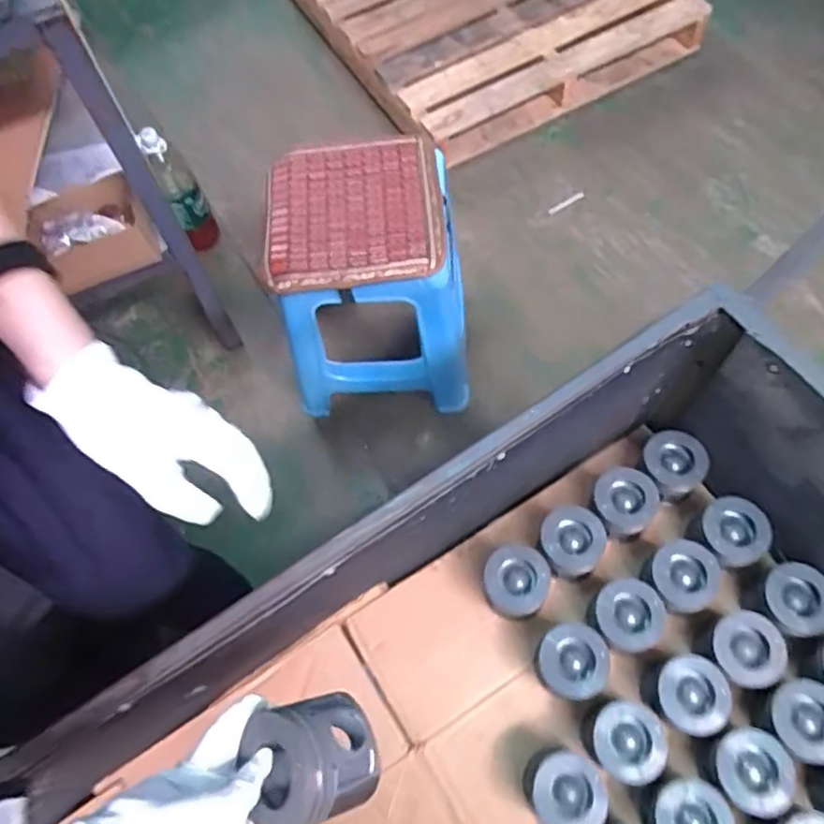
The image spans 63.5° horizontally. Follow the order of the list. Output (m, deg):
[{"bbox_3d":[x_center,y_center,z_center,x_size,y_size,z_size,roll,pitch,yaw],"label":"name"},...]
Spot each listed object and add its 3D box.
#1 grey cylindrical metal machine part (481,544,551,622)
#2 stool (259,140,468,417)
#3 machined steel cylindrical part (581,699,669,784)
[{"bbox_3d":[0.139,0.230,0.898,0.081,0.082,0.086,-1,66,3],"label":"grey cylindrical metal machine part"},{"bbox_3d":[-0.078,-0.233,1.296,0.333,0.459,0.302,-2,66,2],"label":"stool"},{"bbox_3d":[0.260,0.400,0.807,0.091,0.060,0.083,15,67,9],"label":"machined steel cylindrical part"}]

